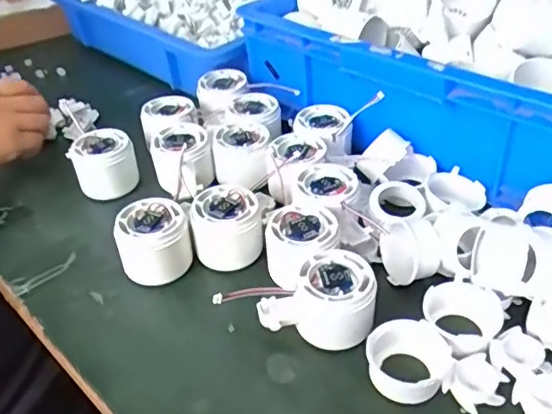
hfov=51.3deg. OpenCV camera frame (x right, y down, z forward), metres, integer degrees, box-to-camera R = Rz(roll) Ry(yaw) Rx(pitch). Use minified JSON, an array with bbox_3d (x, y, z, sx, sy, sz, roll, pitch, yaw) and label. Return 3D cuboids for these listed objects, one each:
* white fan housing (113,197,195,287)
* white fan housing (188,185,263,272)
[{"bbox_3d":[-0.101,0.030,0.480,0.059,0.052,0.054,-15,41,-13],"label":"white fan housing"},{"bbox_3d":[-0.043,0.017,0.490,0.056,0.050,0.053,-14,40,-11],"label":"white fan housing"}]

